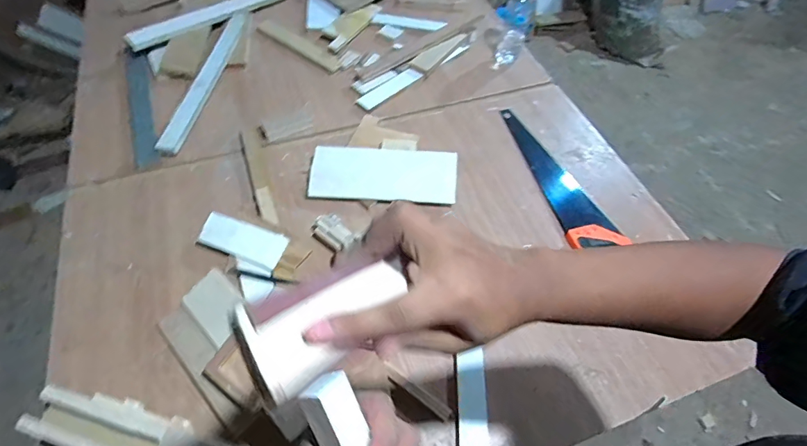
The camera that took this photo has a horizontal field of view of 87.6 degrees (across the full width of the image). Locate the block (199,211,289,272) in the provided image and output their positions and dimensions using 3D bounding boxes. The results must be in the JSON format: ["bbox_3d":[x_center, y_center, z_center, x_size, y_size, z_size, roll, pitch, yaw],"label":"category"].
[{"bbox_3d":[-0.308,0.032,0.804,0.163,0.011,0.067,20,73,7],"label":"block"}]

